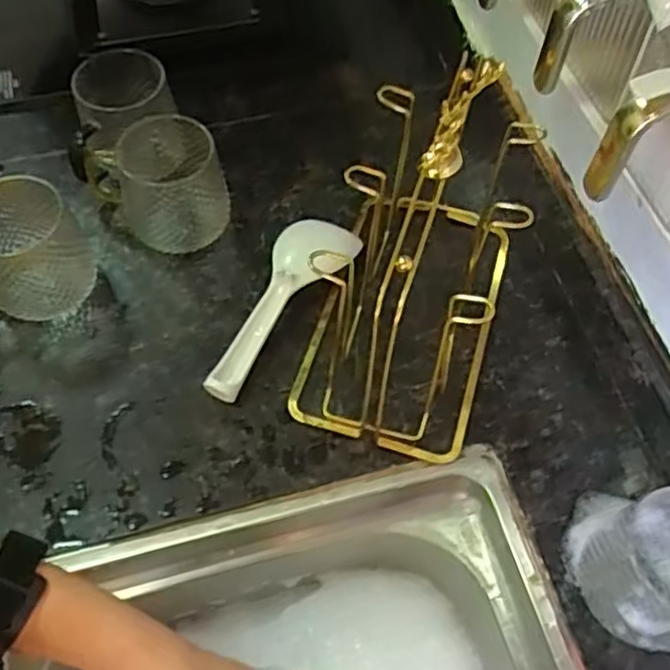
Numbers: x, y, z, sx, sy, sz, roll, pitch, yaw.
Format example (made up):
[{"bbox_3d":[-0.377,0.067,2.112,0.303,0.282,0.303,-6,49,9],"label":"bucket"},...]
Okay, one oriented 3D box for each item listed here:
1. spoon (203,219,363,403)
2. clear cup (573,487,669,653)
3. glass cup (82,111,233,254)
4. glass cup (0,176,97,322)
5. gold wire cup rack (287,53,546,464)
[{"bbox_3d":[-0.046,-0.031,0.572,0.058,0.037,0.188,27,63,11],"label":"spoon"},{"bbox_3d":[0.211,0.151,0.455,0.088,0.083,0.084,1,61,-2],"label":"clear cup"},{"bbox_3d":[-0.145,-0.123,0.593,0.099,0.087,0.089,-19,63,-13],"label":"glass cup"},{"bbox_3d":[-0.248,-0.057,0.553,0.106,0.085,0.081,-33,67,-19],"label":"glass cup"},{"bbox_3d":[0.071,-0.083,0.497,0.130,0.231,0.264,17,61,7],"label":"gold wire cup rack"}]

